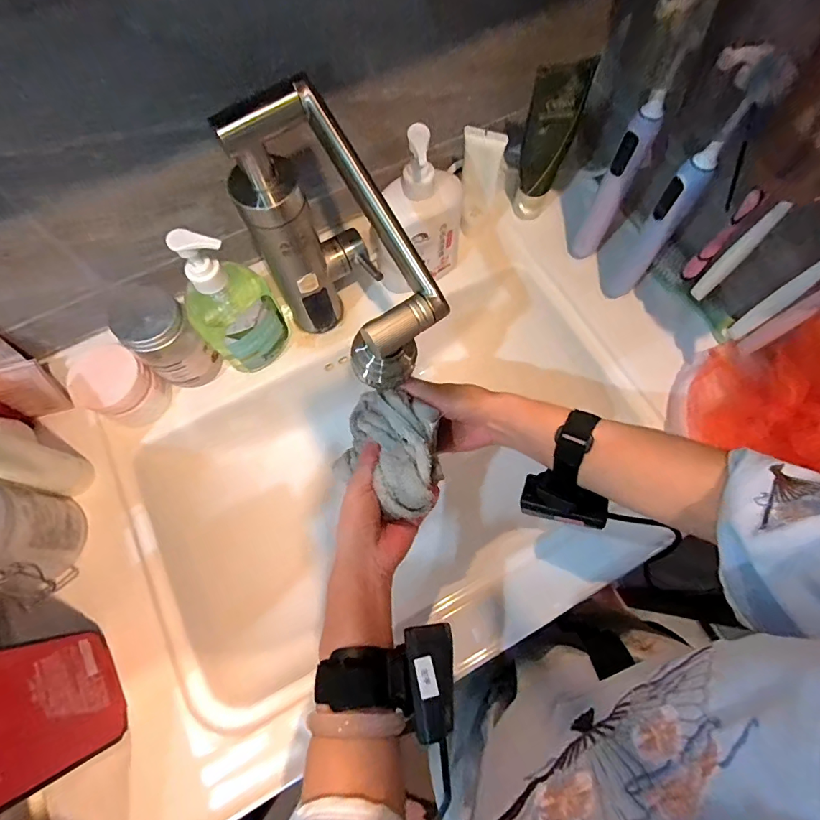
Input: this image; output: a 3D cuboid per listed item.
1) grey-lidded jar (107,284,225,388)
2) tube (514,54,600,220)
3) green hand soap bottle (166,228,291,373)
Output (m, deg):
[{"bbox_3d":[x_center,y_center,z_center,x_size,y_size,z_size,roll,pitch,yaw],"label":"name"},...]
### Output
[{"bbox_3d":[-0.245,-0.071,0.452,0.061,0.101,0.061,-1,70,2],"label":"grey-lidded jar"},{"bbox_3d":[0.148,-0.287,0.484,0.049,0.183,0.030,17,72,8],"label":"tube"},{"bbox_3d":[-0.177,-0.104,0.429,0.054,0.178,0.078,42,77,14],"label":"green hand soap bottle"}]

